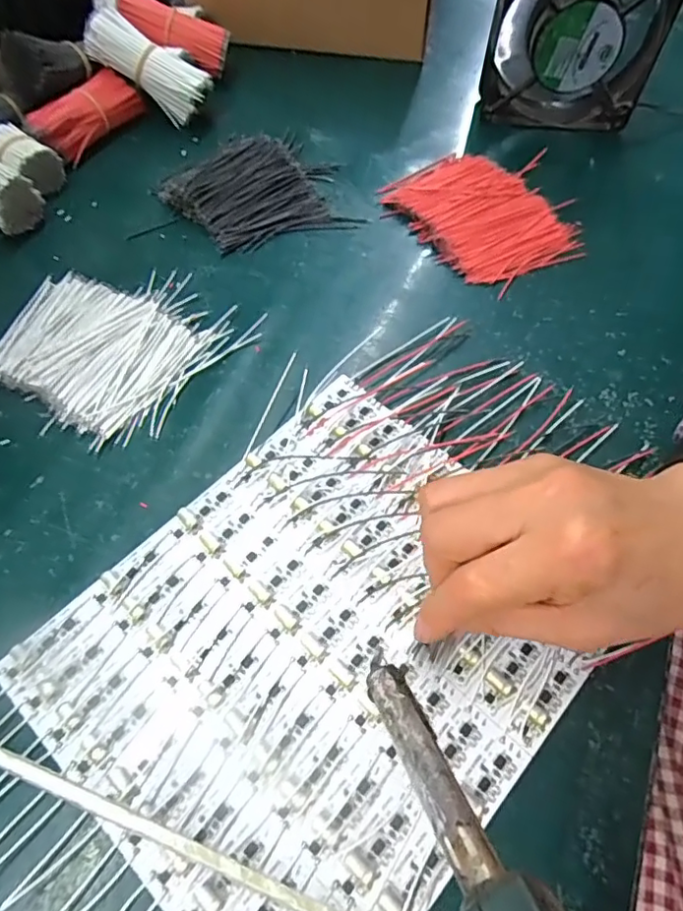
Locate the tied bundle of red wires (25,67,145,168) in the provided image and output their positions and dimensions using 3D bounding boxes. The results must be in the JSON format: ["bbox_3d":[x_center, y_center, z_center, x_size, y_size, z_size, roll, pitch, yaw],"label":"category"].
[{"bbox_3d":[-0.197,-0.262,0.443,0.025,0.036,0.093,30,64,15],"label":"tied bundle of red wires"}]

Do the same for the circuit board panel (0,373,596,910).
[{"bbox_3d":[-0.007,0.083,0.263,0.193,0.006,0.224,39,66,19],"label":"circuit board panel"}]

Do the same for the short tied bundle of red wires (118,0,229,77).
[{"bbox_3d":[-0.140,-0.354,0.470,0.090,0.022,0.030,20,59,-16],"label":"short tied bundle of red wires"}]

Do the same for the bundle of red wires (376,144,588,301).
[{"bbox_3d":[0.106,-0.181,0.418,0.109,0.013,0.132,-30,65,-17],"label":"bundle of red wires"}]

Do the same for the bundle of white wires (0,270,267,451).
[{"bbox_3d":[-0.141,-0.075,0.347,0.133,0.013,0.118,31,64,15],"label":"bundle of white wires"}]

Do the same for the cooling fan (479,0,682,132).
[{"bbox_3d":[0.178,-0.320,0.433,0.122,0.121,0.043,7,60,3],"label":"cooling fan"}]

